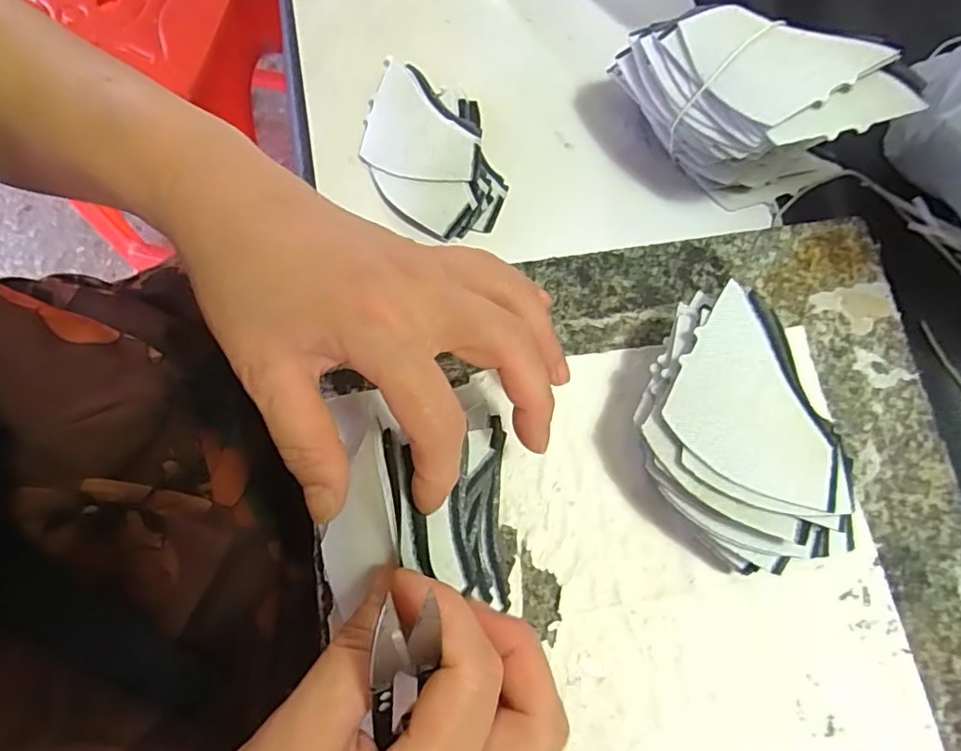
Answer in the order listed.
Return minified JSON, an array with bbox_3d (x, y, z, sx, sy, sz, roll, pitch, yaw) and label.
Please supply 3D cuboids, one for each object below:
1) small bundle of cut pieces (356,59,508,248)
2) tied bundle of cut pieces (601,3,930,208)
[{"bbox_3d":[-0.032,-0.137,0.346,0.071,0.010,0.122,-18,75,-3],"label":"small bundle of cut pieces"},{"bbox_3d":[0.133,-0.133,0.308,0.132,0.088,0.053,22,77,7],"label":"tied bundle of cut pieces"}]

